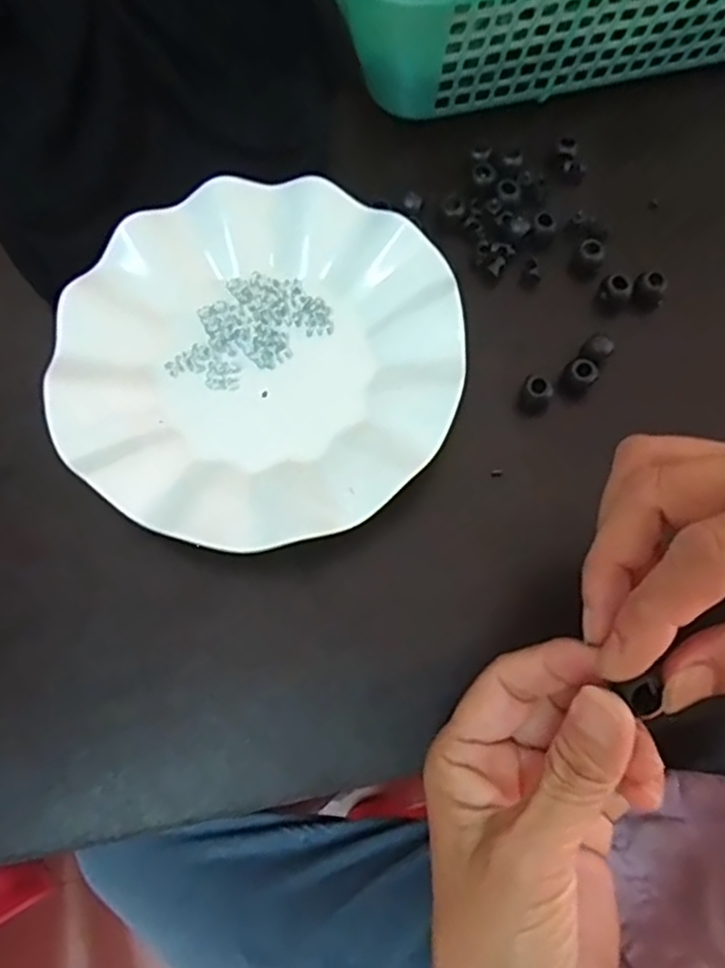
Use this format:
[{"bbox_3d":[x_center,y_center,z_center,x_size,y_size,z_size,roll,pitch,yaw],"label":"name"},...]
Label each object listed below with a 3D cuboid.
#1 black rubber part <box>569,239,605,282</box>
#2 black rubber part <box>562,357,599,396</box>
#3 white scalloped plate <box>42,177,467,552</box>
[{"bbox_3d":[0.114,-0.114,0.350,0.014,0.016,0.013,25,74,10],"label":"black rubber part"},{"bbox_3d":[0.103,-0.051,0.328,0.014,0.013,0.014,0,71,1],"label":"black rubber part"},{"bbox_3d":[-0.048,-0.058,0.328,0.179,0.029,0.177,0,71,1],"label":"white scalloped plate"}]

